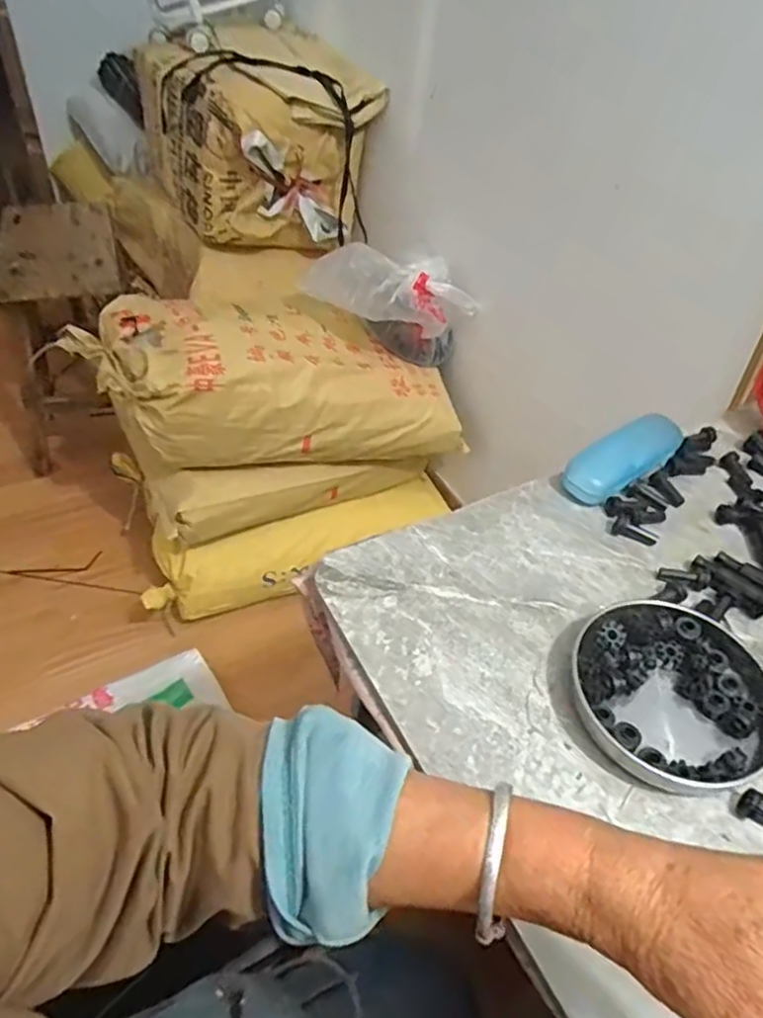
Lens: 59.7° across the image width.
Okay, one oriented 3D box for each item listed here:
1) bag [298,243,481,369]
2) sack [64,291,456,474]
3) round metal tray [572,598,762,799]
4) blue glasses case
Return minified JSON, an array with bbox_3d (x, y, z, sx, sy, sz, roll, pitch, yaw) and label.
[{"bbox_3d":[0.013,-0.362,1.223,0.308,0.205,0.150,4,46,-3],"label":"bag"},{"bbox_3d":[-0.185,-0.222,1.232,0.668,0.227,0.269,4,44,-23],"label":"sack"},{"bbox_3d":[0.203,0.128,0.467,0.133,0.022,0.134,3,46,-4],"label":"round metal tray"},{"bbox_3d":[0.233,-0.051,0.629,0.138,0.035,0.047,-25,54,-27],"label":"blue glasses case"}]

